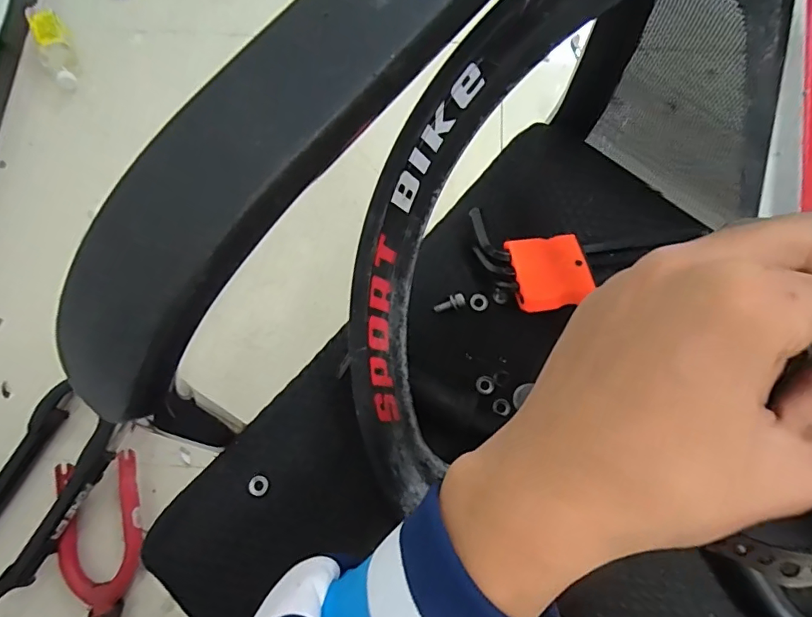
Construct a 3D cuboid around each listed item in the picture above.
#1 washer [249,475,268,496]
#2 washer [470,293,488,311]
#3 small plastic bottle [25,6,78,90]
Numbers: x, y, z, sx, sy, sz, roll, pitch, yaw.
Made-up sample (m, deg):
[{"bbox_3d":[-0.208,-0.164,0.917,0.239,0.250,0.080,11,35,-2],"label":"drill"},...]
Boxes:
[{"bbox_3d":[-0.093,0.112,0.312,0.011,0.004,0.012,8,70,-23],"label":"washer"},{"bbox_3d":[0.051,-0.004,0.347,0.013,0.004,0.013,0,76,0],"label":"washer"},{"bbox_3d":[-0.669,-0.499,0.947,0.059,0.045,0.166,-20,89,-5],"label":"small plastic bottle"}]

